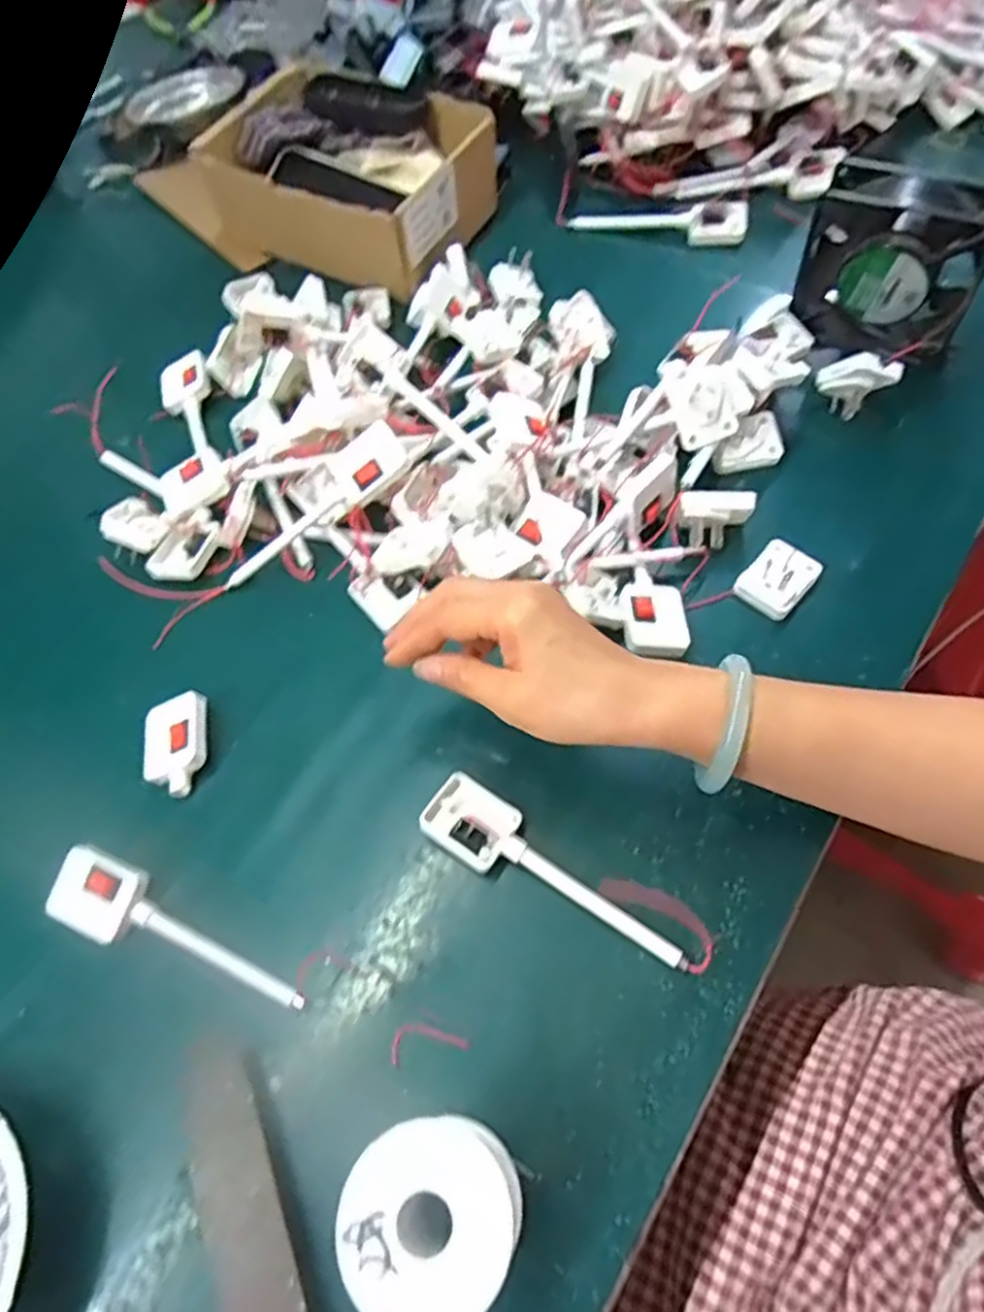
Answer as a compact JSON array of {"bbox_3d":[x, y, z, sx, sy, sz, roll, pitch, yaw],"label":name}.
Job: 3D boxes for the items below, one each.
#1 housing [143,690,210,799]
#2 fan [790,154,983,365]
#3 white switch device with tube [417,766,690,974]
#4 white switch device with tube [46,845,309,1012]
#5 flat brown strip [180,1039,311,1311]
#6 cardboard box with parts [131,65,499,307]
[{"bbox_3d":[-0.190,0.055,0.457,0.038,0.023,0.060,-7,59,-1],"label":"housing"},{"bbox_3d":[0.284,-0.276,0.543,0.118,0.123,0.044,23,63,17],"label":"fan"},{"bbox_3d":[0.030,0.119,0.400,0.152,0.018,0.038,33,66,21],"label":"white switch device with tube"},{"bbox_3d":[-0.166,0.144,0.397,0.153,0.016,0.039,18,62,14],"label":"white switch device with tube"},{"bbox_3d":[-0.098,0.269,0.318,0.037,0.007,0.201,-26,58,-6],"label":"flat brown strip"},{"bbox_3d":[-0.132,-0.438,0.675,0.234,0.090,0.178,24,64,17],"label":"cardboard box with parts"}]

